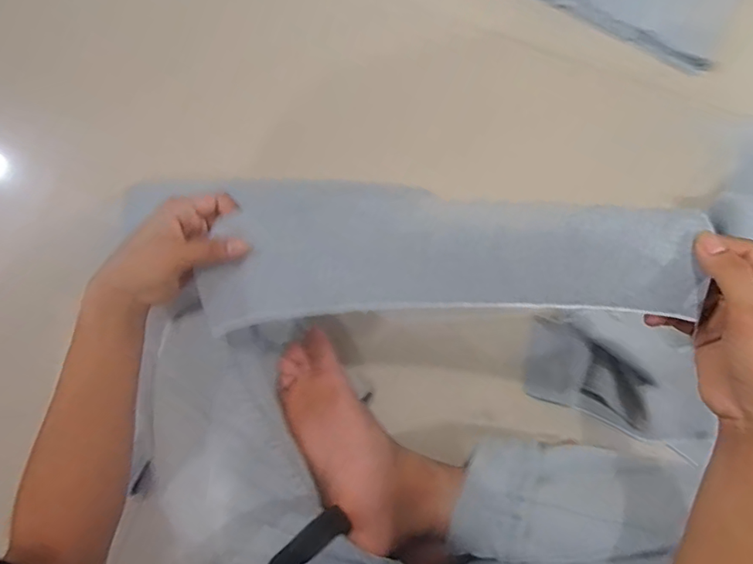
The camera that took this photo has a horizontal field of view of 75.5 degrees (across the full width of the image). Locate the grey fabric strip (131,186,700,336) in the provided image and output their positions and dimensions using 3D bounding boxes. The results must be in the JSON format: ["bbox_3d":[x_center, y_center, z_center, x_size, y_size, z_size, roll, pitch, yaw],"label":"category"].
[{"bbox_3d":[0.006,-0.020,0.391,0.442,0.039,0.112,2,79,15],"label":"grey fabric strip"}]

